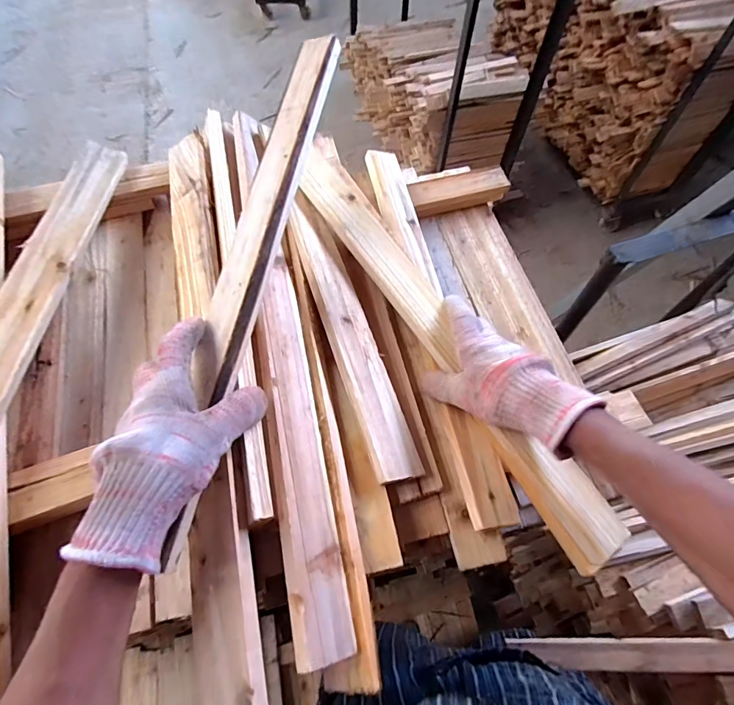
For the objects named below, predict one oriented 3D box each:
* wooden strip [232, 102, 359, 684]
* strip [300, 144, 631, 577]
[{"bbox_3d":[-0.085,-0.035,0.411,0.041,0.030,0.555,-11,63,-7],"label":"wooden strip"},{"bbox_3d":[0.070,-0.023,0.427,0.051,0.026,0.483,-30,74,-15],"label":"strip"}]

